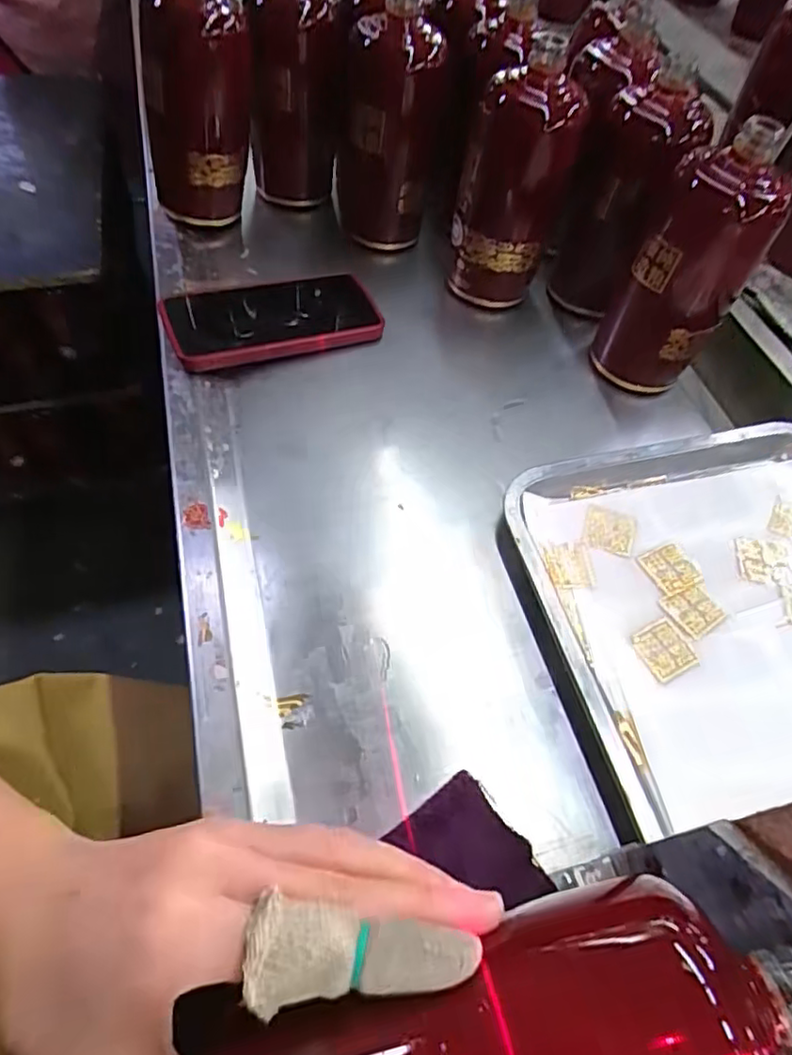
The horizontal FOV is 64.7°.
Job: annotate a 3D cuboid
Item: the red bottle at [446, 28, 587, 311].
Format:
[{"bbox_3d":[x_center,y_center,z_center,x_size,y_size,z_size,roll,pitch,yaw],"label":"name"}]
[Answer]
[{"bbox_3d":[0.100,-0.283,0.518,0.080,0.177,0.091,22,57,11],"label":"red bottle"}]

